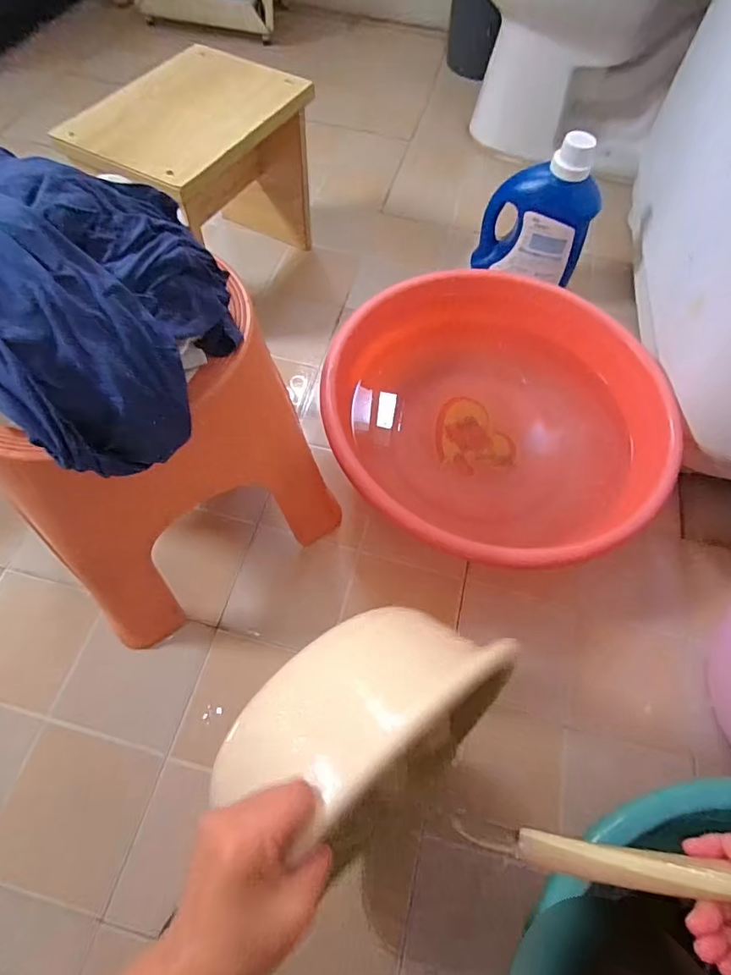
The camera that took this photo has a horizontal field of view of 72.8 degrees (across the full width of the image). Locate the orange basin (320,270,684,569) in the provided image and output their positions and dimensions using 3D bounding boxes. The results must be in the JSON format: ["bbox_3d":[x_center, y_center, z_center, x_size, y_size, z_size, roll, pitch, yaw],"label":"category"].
[{"bbox_3d":[0.167,-0.108,0.721,0.438,0.158,0.412,1,62,-2],"label":"orange basin"}]

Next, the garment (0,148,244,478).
[{"bbox_3d":[-0.184,-0.125,0.353,0.169,0.114,0.215,-12,63,-9],"label":"garment"}]

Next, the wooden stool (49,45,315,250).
[{"bbox_3d":[-0.255,-0.458,0.814,0.212,0.292,0.341,29,64,12],"label":"wooden stool"}]

